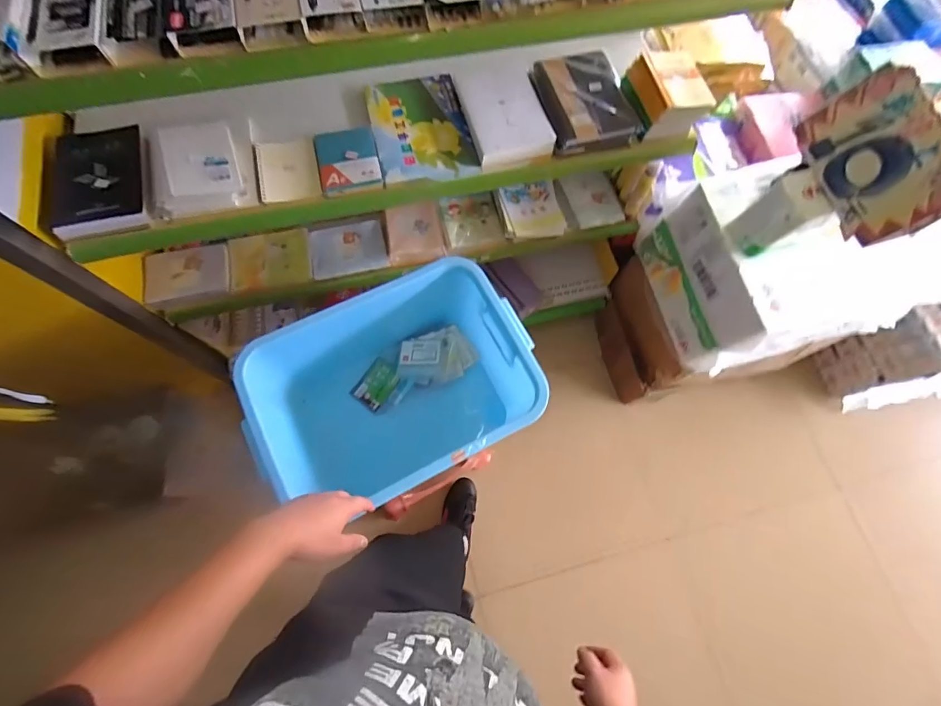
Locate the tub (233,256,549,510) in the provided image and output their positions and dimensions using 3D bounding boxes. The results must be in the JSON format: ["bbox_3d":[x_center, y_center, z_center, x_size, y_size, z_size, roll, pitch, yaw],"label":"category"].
[{"bbox_3d":[-0.149,0.082,0.910,0.487,0.344,0.383,-28,74,-11],"label":"tub"}]

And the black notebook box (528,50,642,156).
[{"bbox_3d":[0.227,-0.510,0.881,0.173,0.046,0.227,-12,72,-6],"label":"black notebook box"}]

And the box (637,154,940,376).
[{"bbox_3d":[0.767,-0.229,1.026,0.565,0.280,0.386,-14,72,-7],"label":"box"}]

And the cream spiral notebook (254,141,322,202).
[{"bbox_3d":[-0.347,-0.351,0.837,0.110,0.018,0.151,-13,72,-6],"label":"cream spiral notebook"}]

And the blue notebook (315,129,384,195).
[{"bbox_3d":[-0.235,-0.374,0.844,0.113,0.015,0.147,-13,72,-6],"label":"blue notebook"}]

